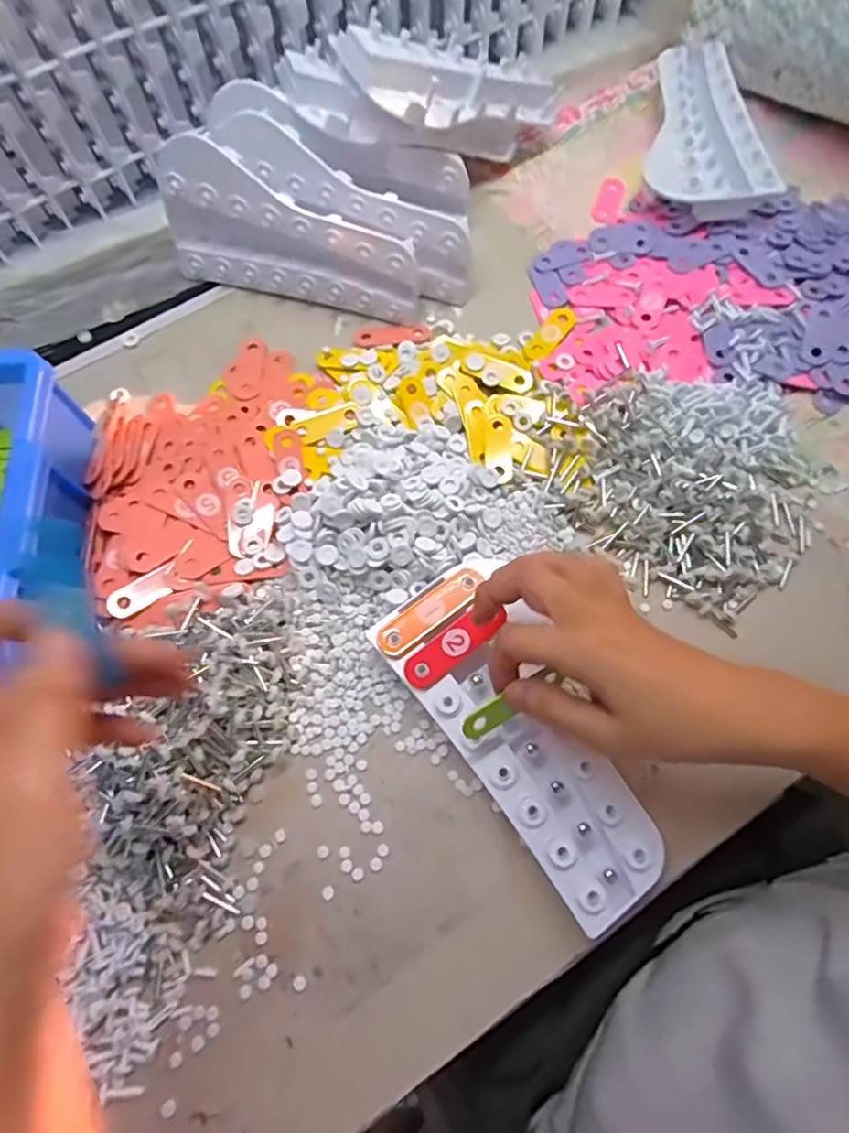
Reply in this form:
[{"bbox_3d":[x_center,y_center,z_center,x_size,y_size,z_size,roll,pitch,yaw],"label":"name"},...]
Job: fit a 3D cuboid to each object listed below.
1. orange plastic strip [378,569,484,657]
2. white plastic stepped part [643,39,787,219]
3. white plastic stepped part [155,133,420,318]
[{"bbox_3d":[0.004,0.031,0.399,0.085,0.005,0.025,-37,73,-10],"label":"orange plastic strip"},{"bbox_3d":[0.263,-0.435,0.558,0.113,0.033,0.230,-3,73,-1],"label":"white plastic stepped part"},{"bbox_3d":[-0.116,-0.285,0.493,0.232,0.096,0.046,15,73,4],"label":"white plastic stepped part"}]

